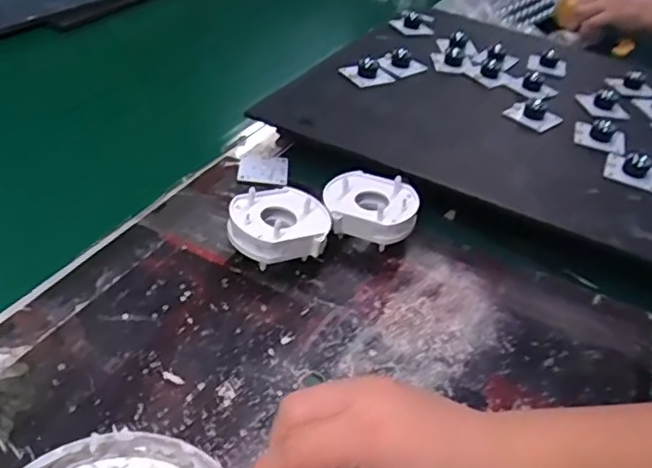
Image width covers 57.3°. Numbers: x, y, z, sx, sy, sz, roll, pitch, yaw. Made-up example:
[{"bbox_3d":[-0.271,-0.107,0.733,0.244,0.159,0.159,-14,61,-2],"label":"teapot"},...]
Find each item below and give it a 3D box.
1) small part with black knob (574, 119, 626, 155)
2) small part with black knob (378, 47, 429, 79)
[{"bbox_3d":[0.257,-0.093,0.555,0.046,0.020,0.038,21,40,17],"label":"small part with black knob"},{"bbox_3d":[0.081,-0.188,0.640,0.053,0.021,0.037,-25,48,-34],"label":"small part with black knob"}]

